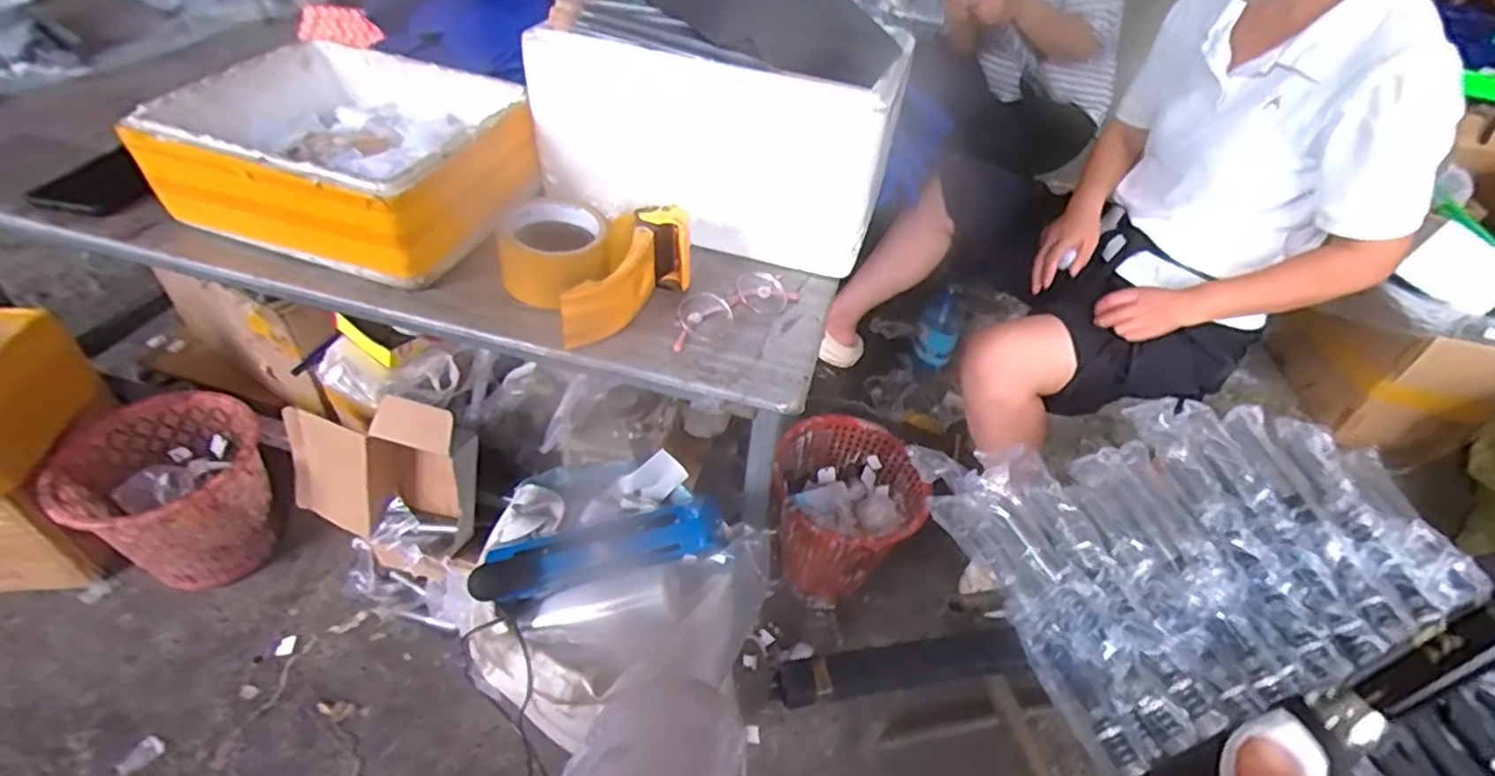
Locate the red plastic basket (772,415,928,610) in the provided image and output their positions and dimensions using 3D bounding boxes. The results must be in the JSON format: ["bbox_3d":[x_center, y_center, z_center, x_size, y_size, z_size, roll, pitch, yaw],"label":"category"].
[{"bbox_3d":[0.176,0.233,1.323,0.261,0.256,0.265,4,44,-4],"label":"red plastic basket"}]

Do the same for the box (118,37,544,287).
[{"bbox_3d":[-0.387,-0.234,0.687,0.293,0.099,0.236,15,44,8],"label":"box"}]

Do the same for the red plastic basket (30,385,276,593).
[{"bbox_3d":[-0.998,0.194,1.223,0.280,0.256,0.258,-31,55,-33],"label":"red plastic basket"}]

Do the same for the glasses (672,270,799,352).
[{"bbox_3d":[-0.014,-0.074,0.621,0.135,0.025,0.043,-31,55,-33],"label":"glasses"}]

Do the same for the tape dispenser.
[{"bbox_3d":[-0.100,-0.095,0.604,0.070,0.062,0.151,12,44,5],"label":"tape dispenser"}]

